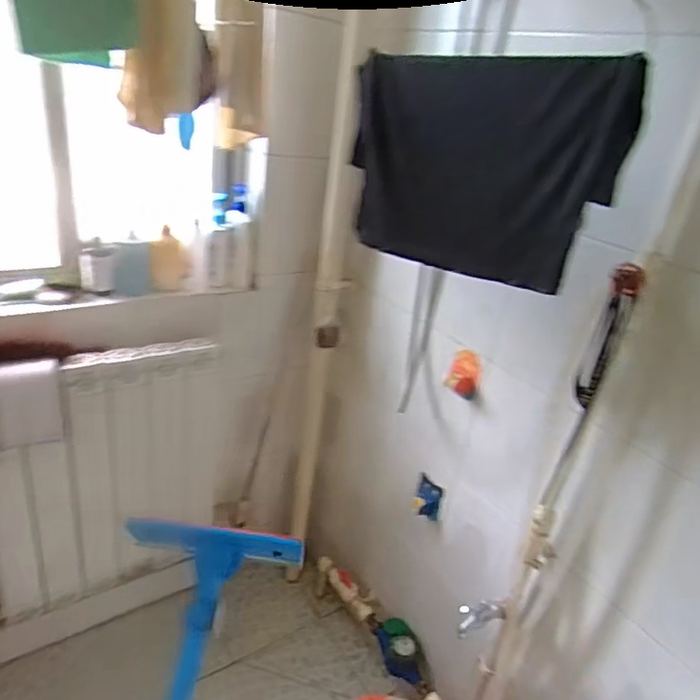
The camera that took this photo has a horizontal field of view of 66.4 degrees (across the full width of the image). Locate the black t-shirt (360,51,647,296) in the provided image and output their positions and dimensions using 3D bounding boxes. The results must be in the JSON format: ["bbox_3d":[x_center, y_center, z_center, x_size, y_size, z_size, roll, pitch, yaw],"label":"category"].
[{"bbox_3d":[0.175,-0.284,0.822,0.437,0.298,0.050,25,30,31],"label":"black t-shirt"}]

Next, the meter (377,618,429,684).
[{"bbox_3d":[0.138,0.818,1.448,0.084,0.081,0.173,-10,31,-33],"label":"meter"}]

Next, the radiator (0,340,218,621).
[{"bbox_3d":[-0.572,0.302,1.288,0.529,0.635,0.118,-6,29,-28],"label":"radiator"}]

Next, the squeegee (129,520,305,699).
[{"bbox_3d":[-0.159,0.459,0.370,0.169,0.052,0.663,6,54,-2],"label":"squeegee"}]

